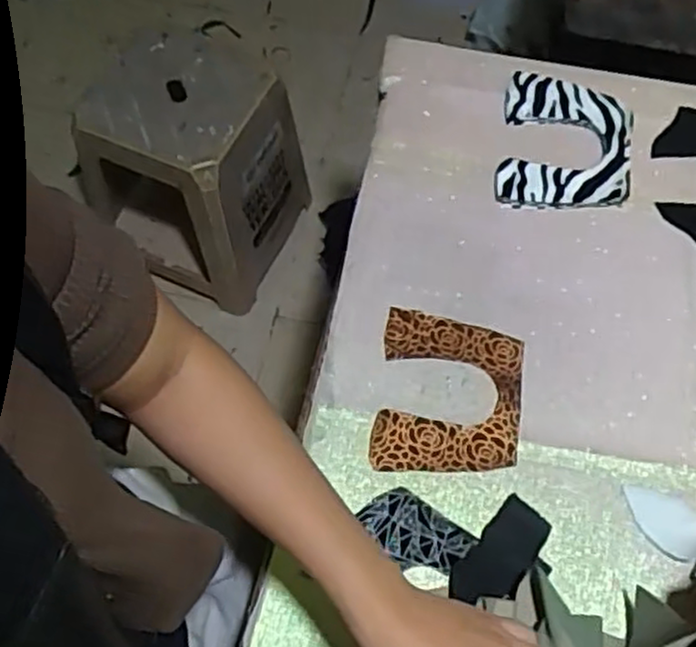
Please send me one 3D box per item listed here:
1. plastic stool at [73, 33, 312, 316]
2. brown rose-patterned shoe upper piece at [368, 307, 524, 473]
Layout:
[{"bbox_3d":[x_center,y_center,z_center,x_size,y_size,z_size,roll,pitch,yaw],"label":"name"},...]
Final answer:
[{"bbox_3d":[-0.275,-0.290,1.362,0.306,0.334,0.322,22,65,10],"label":"plastic stool"},{"bbox_3d":[0.089,0.061,0.637,0.123,0.006,0.145,7,63,5],"label":"brown rose-patterned shoe upper piece"}]

